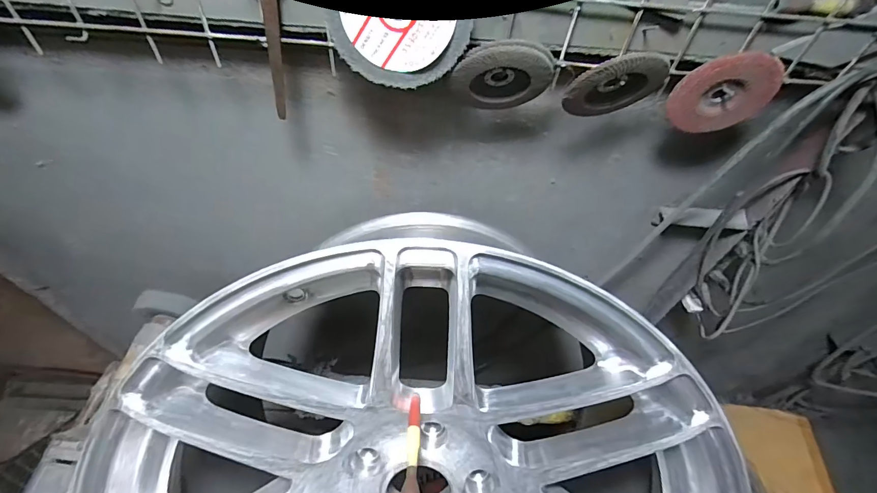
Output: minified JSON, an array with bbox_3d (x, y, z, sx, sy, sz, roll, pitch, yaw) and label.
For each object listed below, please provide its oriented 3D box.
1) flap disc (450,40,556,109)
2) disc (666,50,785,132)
[{"bbox_3d":[0.060,-0.157,0.370,0.082,0.083,0.016,-12,74,35],"label":"flap disc"},{"bbox_3d":[0.273,-0.146,0.384,0.090,0.083,0.014,6,51,-1],"label":"disc"}]

